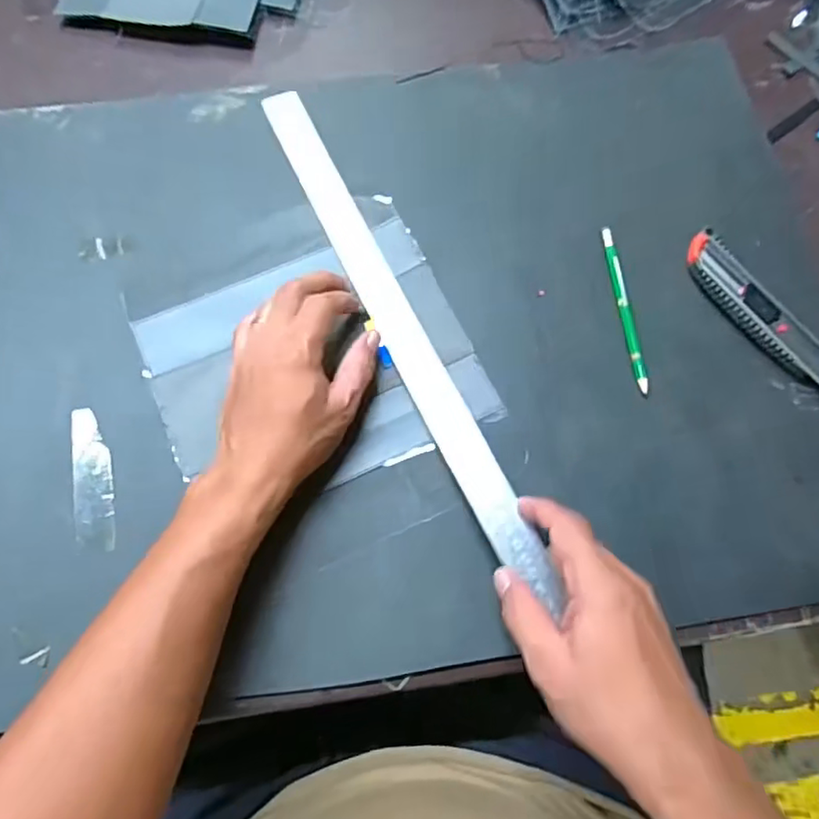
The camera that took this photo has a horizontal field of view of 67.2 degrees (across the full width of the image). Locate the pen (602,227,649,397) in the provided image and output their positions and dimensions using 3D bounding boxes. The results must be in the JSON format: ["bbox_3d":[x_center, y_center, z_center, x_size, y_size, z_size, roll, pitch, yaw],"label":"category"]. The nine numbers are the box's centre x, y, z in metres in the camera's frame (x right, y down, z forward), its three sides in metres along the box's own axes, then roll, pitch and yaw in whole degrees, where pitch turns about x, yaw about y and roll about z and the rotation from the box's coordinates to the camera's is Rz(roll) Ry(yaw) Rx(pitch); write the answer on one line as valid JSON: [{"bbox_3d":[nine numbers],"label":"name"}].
[{"bbox_3d":[0.160,-0.076,0.462,0.010,0.008,0.135,-5,71,-3],"label":"pen"}]

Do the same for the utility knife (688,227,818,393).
[{"bbox_3d":[0.266,-0.066,0.453,0.041,0.021,0.161,-38,75,-13],"label":"utility knife"}]

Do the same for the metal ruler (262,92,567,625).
[{"bbox_3d":[-0.013,-0.072,0.451,0.030,0.010,0.450,-23,70,-9],"label":"metal ruler"}]

